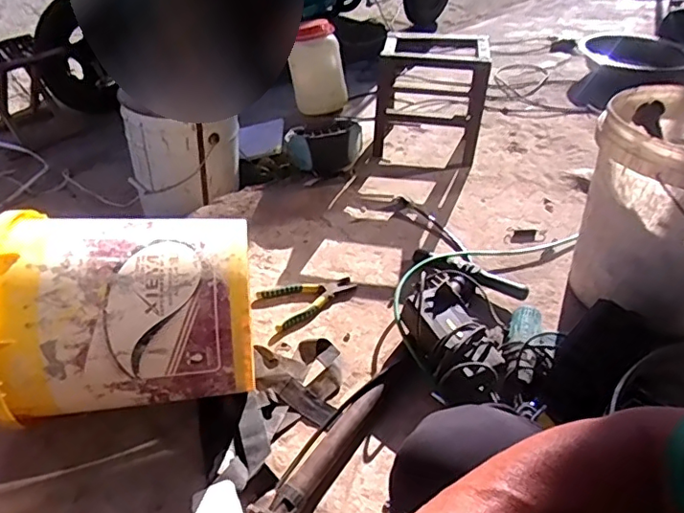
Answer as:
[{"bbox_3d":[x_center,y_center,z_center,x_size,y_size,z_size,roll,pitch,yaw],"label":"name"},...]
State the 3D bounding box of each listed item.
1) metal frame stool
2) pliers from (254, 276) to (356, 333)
[{"bbox_3d":[0.231,-0.426,1.447,0.266,0.257,0.285,7,40,7],"label":"metal frame stool"},{"bbox_3d":[-0.056,0.076,1.051,0.179,0.019,0.099,-19,40,-19],"label":"pliers"}]

